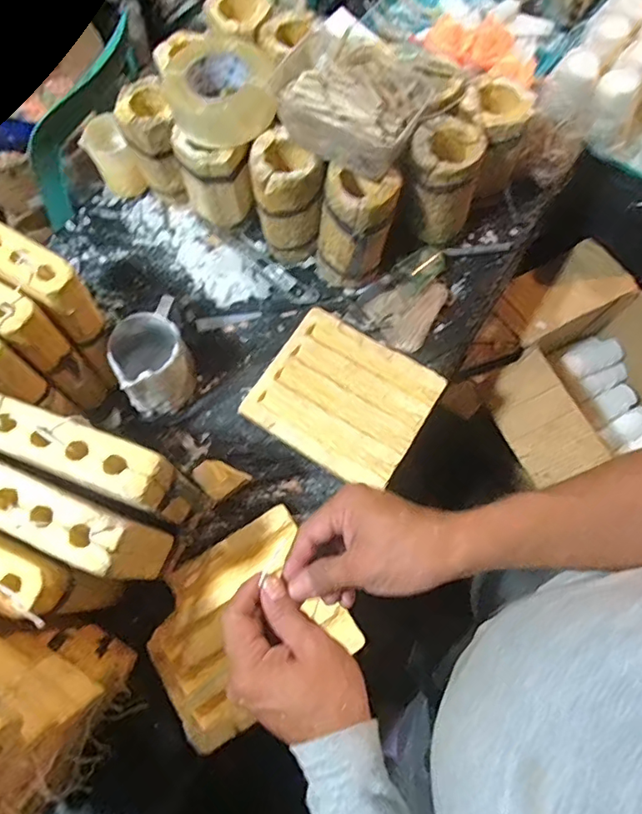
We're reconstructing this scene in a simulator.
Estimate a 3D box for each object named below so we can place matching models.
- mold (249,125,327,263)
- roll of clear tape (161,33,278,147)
[{"bbox_3d":[-0.045,-0.278,0.705,0.088,0.151,0.092,0,70,1],"label":"mold"},{"bbox_3d":[-0.127,-0.398,0.651,0.129,0.062,0.129,0,70,1],"label":"roll of clear tape"}]

